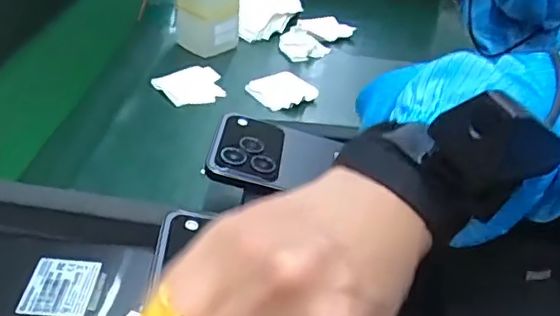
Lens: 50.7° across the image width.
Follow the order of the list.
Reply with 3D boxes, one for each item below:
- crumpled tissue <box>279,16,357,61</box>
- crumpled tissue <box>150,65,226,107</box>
[{"bbox_3d":[0.040,-0.141,0.672,0.058,0.021,0.104,21,37,21],"label":"crumpled tissue"},{"bbox_3d":[-0.082,-0.071,0.568,0.064,0.010,0.052,-21,43,-33],"label":"crumpled tissue"}]

